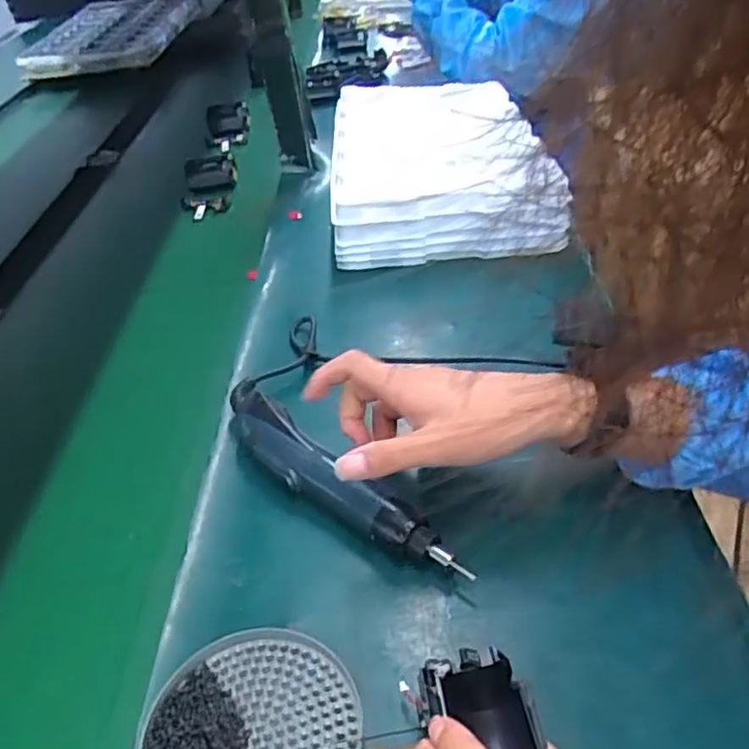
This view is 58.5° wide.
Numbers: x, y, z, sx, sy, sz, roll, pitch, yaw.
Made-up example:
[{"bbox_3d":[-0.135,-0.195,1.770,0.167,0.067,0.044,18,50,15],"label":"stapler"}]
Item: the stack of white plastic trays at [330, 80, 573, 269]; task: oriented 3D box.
[{"bbox_3d":[0.072,-0.275,0.852,0.262,0.068,0.418,-7,40,0],"label":"stack of white plastic trays"}]

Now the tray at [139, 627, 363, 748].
[{"bbox_3d":[-0.064,0.195,0.356,0.110,0.022,0.114,-4,40,3],"label":"tray"}]

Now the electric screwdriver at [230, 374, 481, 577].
[{"bbox_3d":[-0.037,0.074,0.483,0.044,0.048,0.238,-35,47,-29],"label":"electric screwdriver"}]

